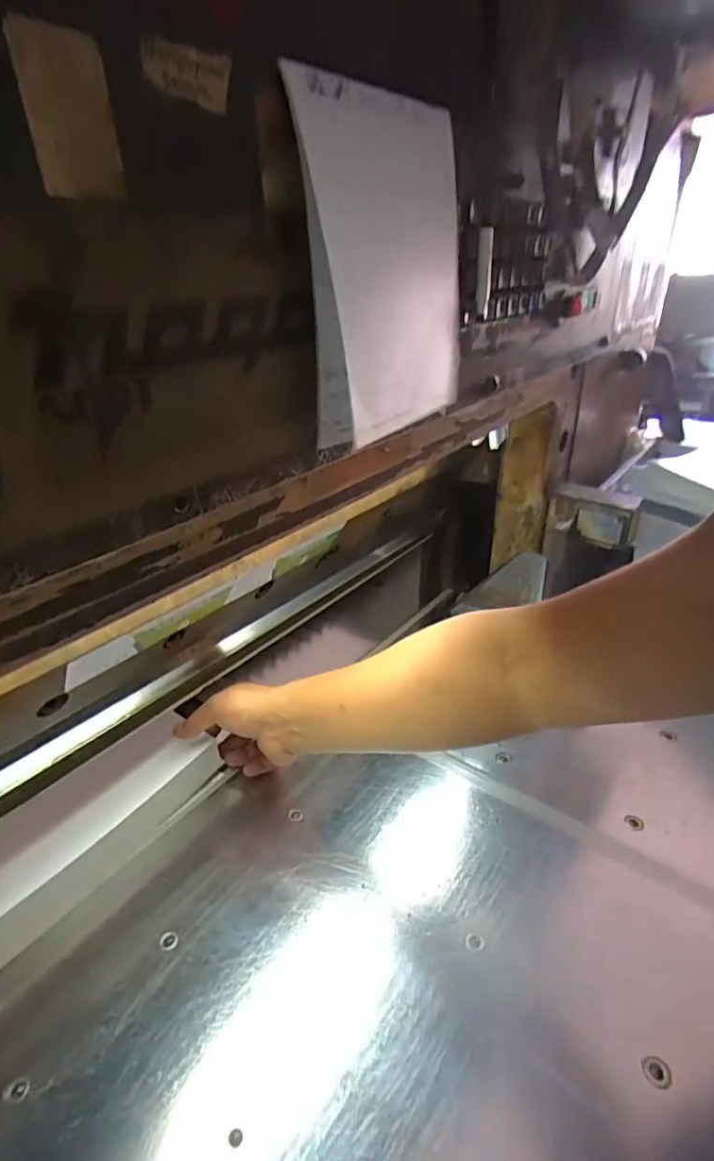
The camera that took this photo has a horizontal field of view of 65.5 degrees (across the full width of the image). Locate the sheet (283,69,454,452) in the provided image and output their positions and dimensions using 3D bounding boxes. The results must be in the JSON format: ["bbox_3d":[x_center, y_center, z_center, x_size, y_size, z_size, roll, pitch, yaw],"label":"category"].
[{"bbox_3d":[0.019,-0.157,0.285,0.028,0.141,0.128,13,33,26],"label":"sheet"}]

